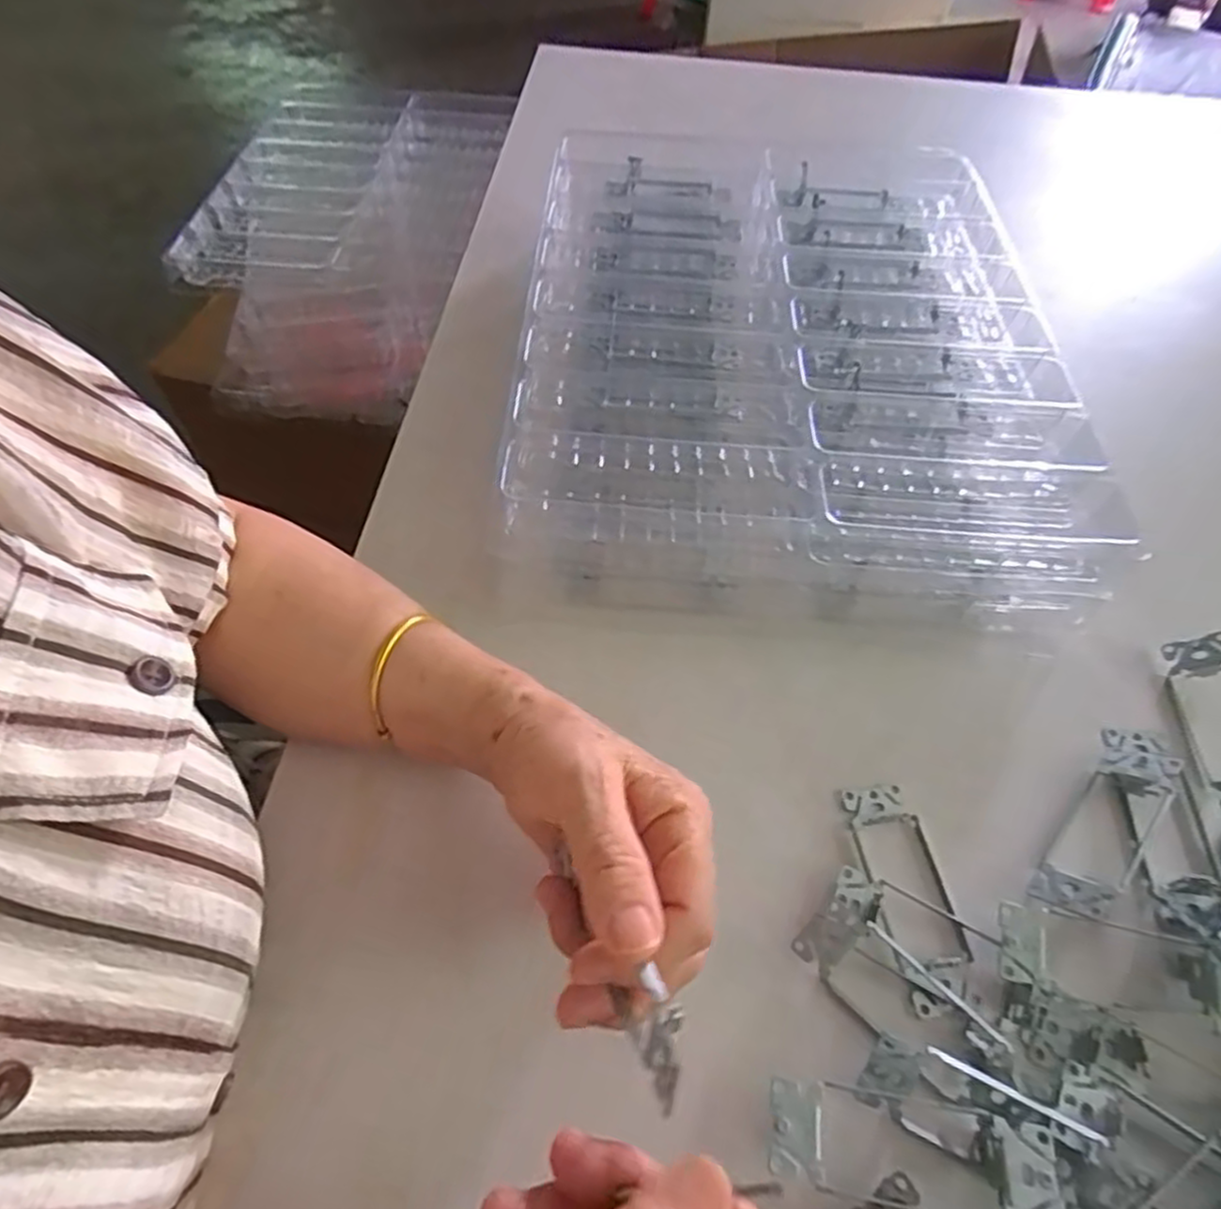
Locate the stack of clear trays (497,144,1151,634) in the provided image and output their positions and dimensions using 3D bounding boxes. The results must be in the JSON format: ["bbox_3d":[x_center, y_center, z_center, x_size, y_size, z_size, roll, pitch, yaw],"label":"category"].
[{"bbox_3d":[0.120,-0.188,0.506,0.346,0.078,0.419,4,56,3],"label":"stack of clear trays"}]

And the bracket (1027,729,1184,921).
[{"bbox_3d":[0.256,0.108,0.366,0.035,0.025,0.124,35,62,21],"label":"bracket"}]

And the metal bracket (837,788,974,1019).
[{"bbox_3d":[0.145,0.139,0.351,0.039,0.011,0.104,-8,56,-5],"label":"metal bracket"}]

